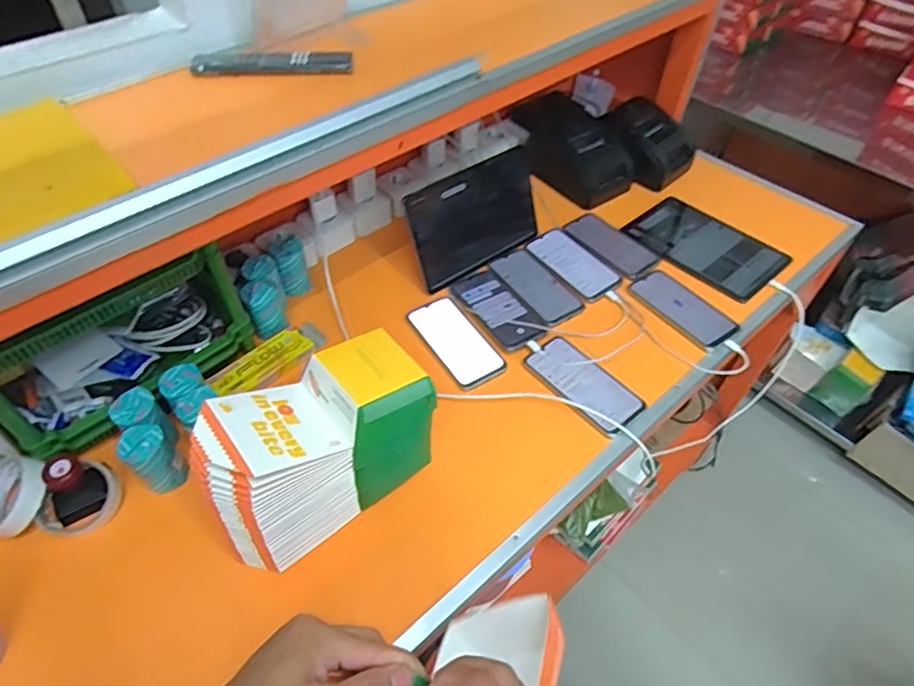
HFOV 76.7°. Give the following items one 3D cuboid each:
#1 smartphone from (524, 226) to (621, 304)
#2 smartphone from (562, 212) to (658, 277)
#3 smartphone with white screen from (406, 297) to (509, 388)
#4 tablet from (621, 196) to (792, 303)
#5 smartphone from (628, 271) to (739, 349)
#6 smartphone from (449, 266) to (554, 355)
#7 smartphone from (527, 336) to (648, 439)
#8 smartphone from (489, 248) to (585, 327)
[{"bbox_3d":[0.196,-0.138,0.968,0.095,0.004,0.172,-28,55,-24],"label":"smartphone"},{"bbox_3d":[0.270,-0.172,1.008,0.089,0.012,0.161,-26,54,-23],"label":"smartphone"},{"bbox_3d":[-0.001,-0.003,0.858,0.077,0.014,0.168,-26,54,-23],"label":"smartphone with white screen"},{"bbox_3d":[0.432,-0.171,1.011,0.165,0.012,0.245,-34,58,-28],"label":"tablet"},{"bbox_3d":[0.352,-0.057,0.901,0.079,0.008,0.164,-27,55,-24],"label":"smartphone"},{"bbox_3d":[0.062,-0.055,0.894,0.084,0.011,0.169,-26,54,-23],"label":"smartphone"},{"bbox_3d":[0.175,0.054,0.801,0.079,0.012,0.164,-29,56,-25],"label":"smartphone"},{"bbox_3d":[0.124,-0.095,0.929,0.080,0.004,0.167,-25,54,-22],"label":"smartphone"}]

